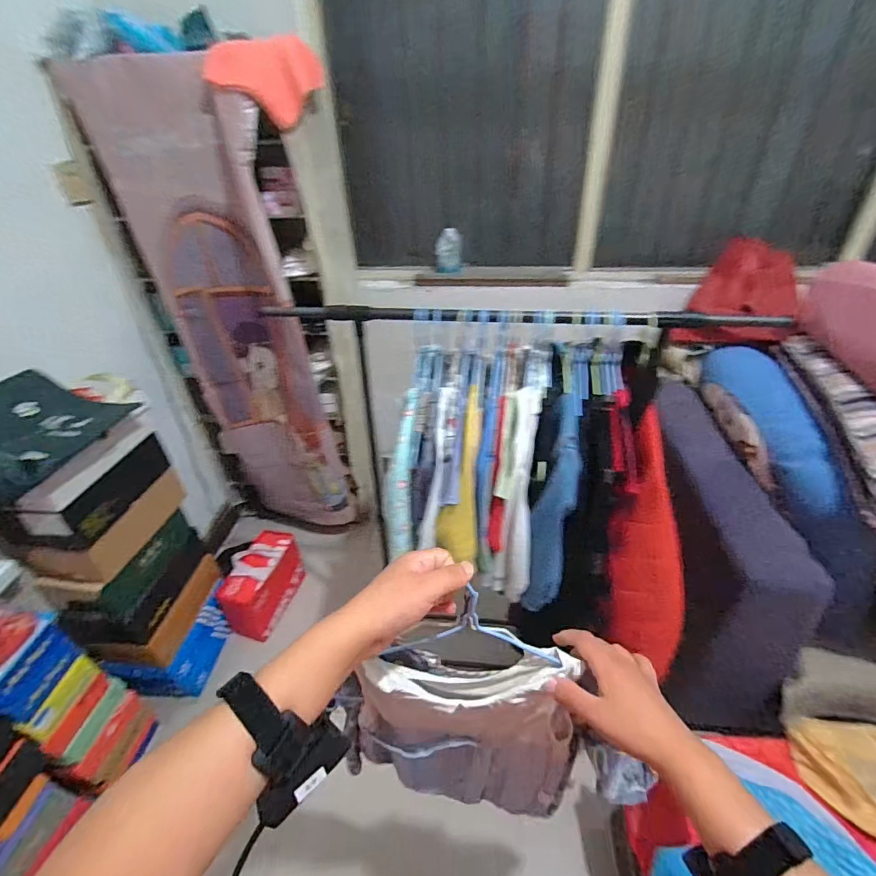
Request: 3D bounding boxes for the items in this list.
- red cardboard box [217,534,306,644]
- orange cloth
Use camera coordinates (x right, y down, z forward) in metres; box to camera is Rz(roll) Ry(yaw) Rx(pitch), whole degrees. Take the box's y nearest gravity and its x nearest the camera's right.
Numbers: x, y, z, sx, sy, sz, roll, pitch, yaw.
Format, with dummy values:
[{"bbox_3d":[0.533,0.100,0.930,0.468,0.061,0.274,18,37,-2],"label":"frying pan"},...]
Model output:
[{"bbox_3d":[-0.598,0.502,1.557,0.165,0.188,0.298,9,39,15],"label":"red cardboard box"},{"bbox_3d":[-0.411,-0.848,1.071,0.230,0.151,0.162,2,38,6],"label":"orange cloth"}]

